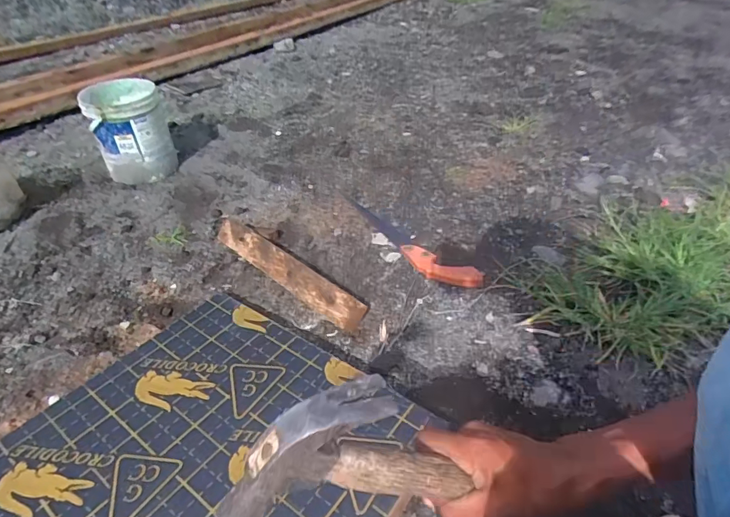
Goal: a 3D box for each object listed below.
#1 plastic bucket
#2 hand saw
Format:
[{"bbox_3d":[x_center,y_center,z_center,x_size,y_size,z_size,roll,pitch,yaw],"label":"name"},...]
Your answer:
[{"bbox_3d":[-0.578,-0.316,1.123,0.169,0.210,0.174,-15,41,-16],"label":"plastic bucket"},{"bbox_3d":[0.062,-0.047,0.920,0.078,0.023,0.401,-29,47,-29],"label":"hand saw"}]

